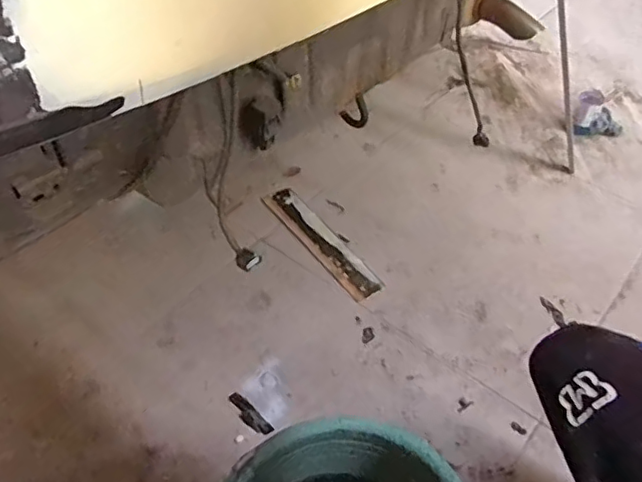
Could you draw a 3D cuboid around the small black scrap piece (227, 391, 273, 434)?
[{"bbox_3d":[-0.110,0.265,0.895,0.026,0.005,0.086,-35,59,-30],"label":"small black scrap piece"}]

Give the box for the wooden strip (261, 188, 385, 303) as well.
[{"bbox_3d":[-0.001,-0.002,1.153,0.070,0.008,0.317,-27,55,-25],"label":"wooden strip"}]

